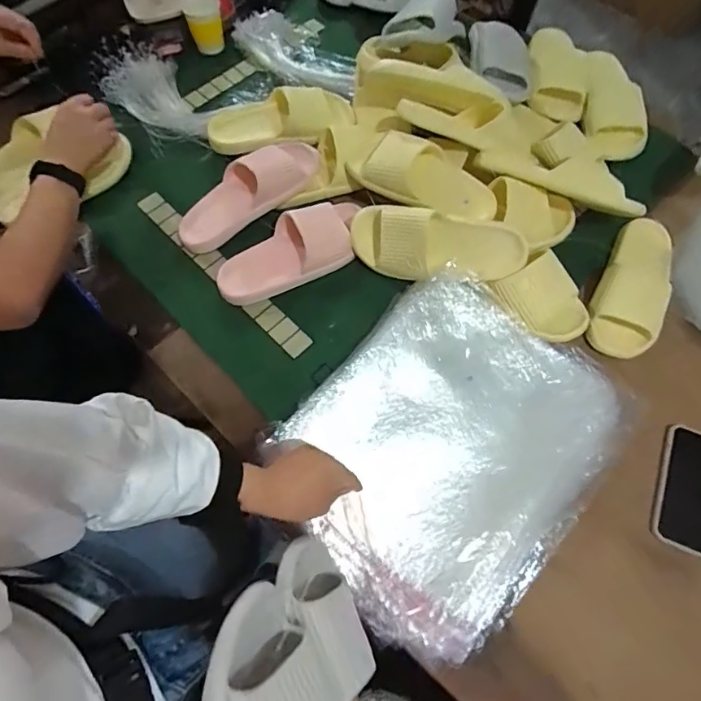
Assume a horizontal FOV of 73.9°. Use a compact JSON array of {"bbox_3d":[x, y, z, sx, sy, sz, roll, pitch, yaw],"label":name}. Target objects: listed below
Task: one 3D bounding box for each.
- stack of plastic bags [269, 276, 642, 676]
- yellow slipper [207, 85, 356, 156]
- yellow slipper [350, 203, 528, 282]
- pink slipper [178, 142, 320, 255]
[{"bbox_3d":[0.129,0.122,0.603,0.349,0.067,0.417,39,73,13],"label":"stack of plastic bags"},{"bbox_3d":[-0.123,-0.398,0.813,0.250,0.057,0.111,-5,69,-4],"label":"yellow slipper"},{"bbox_3d":[0.127,-0.154,0.704,0.255,0.055,0.109,10,109,3],"label":"yellow slipper"},{"bbox_3d":[-0.167,-0.257,0.763,0.261,0.053,0.106,-40,75,-15],"label":"pink slipper"}]

